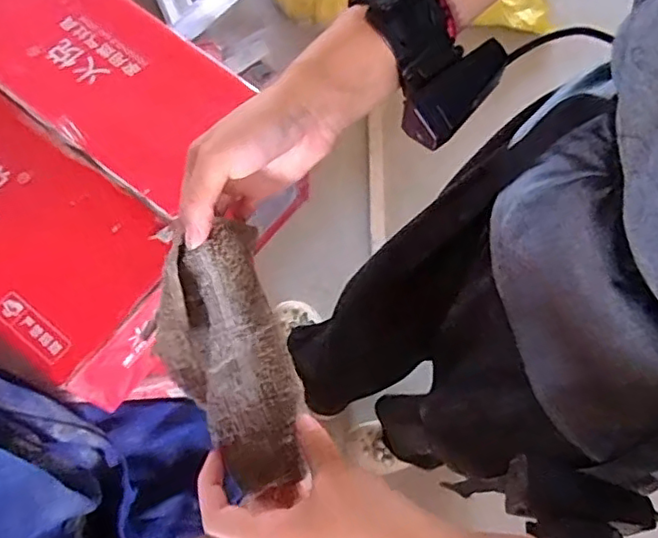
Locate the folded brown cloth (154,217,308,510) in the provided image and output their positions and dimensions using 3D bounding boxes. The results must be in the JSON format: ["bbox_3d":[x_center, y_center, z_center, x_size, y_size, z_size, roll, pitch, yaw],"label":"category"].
[{"bbox_3d":[-0.062,0.060,0.383,0.072,0.062,0.162,-17,90,-8],"label":"folded brown cloth"}]

